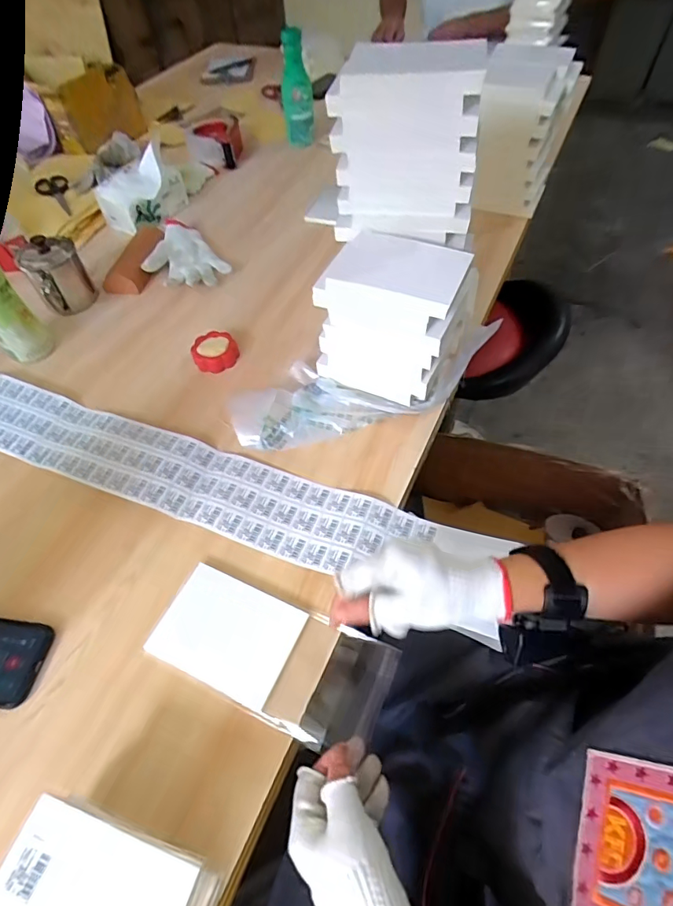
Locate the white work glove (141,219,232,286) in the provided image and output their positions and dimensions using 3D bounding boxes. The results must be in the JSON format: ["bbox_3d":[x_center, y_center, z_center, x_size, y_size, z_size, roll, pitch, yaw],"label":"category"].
[{"bbox_3d":[-0.282,-0.352,0.846,0.122,0.026,0.182,-30,58,-18],"label":"white work glove"}]

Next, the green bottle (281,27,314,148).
[{"bbox_3d":[-0.087,-0.803,1.060,0.070,0.212,0.070,-7,56,-1],"label":"green bottle"}]

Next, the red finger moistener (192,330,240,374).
[{"bbox_3d":[-0.182,-0.151,0.710,0.064,0.021,0.066,-1,54,2],"label":"red finger moistener"}]

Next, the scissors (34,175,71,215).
[{"bbox_3d":[-0.583,-0.538,0.988,0.064,0.018,0.156,-28,58,-14],"label":"scissors"}]

